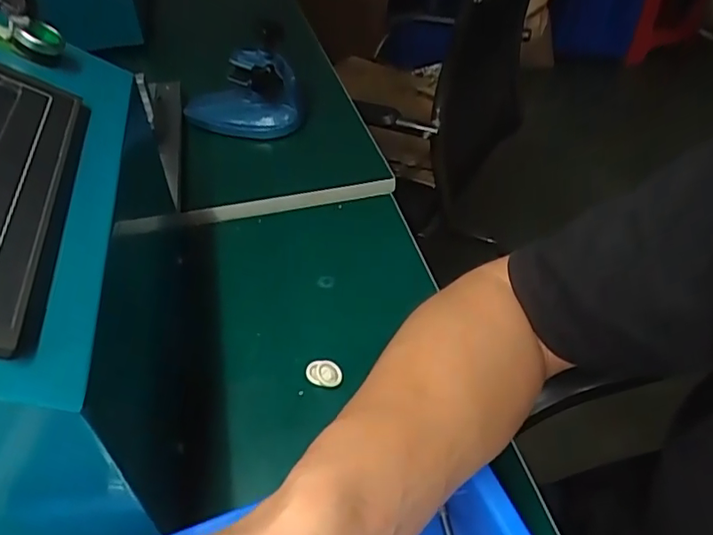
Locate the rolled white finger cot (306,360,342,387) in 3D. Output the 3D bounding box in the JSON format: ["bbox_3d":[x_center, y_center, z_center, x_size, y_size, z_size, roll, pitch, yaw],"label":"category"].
[{"bbox_3d":[-0.024,0.078,0.409,0.025,0.012,0.017,4,42,5],"label":"rolled white finger cot"}]

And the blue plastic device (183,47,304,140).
[{"bbox_3d":[-0.144,-0.215,0.677,0.151,0.085,0.072,11,43,12],"label":"blue plastic device"}]

